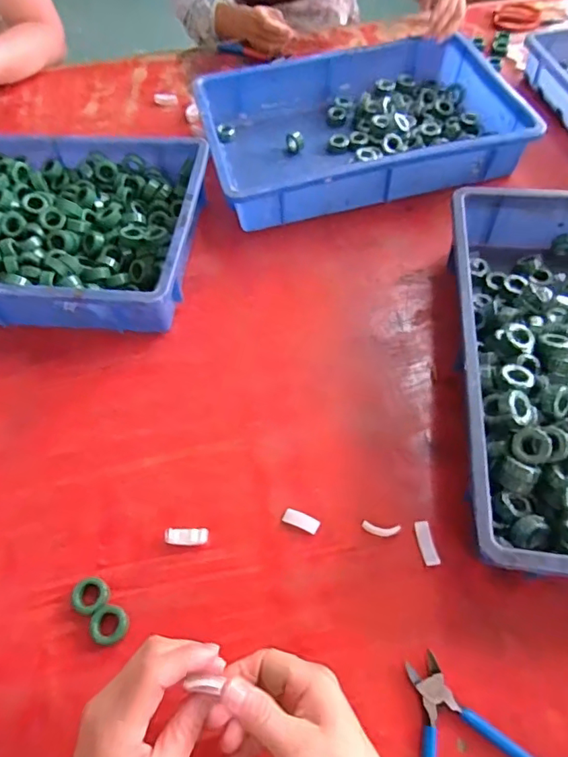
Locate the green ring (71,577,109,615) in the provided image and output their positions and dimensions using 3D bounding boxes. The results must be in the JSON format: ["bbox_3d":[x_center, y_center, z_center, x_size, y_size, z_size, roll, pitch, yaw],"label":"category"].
[{"bbox_3d":[-0.173,0.193,0.457,0.030,0.011,0.033,-1,58,2],"label":"green ring"}]

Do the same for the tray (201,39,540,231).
[{"bbox_3d":[0.104,-0.376,0.767,0.433,0.074,0.294,-14,59,-6],"label":"tray"}]

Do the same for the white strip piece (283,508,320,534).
[{"bbox_3d":[0.017,0.136,0.490,0.034,0.004,0.015,20,62,14],"label":"white strip piece"}]

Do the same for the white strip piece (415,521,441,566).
[{"bbox_3d":[0.131,0.152,0.472,0.014,0.005,0.039,-11,59,-4],"label":"white strip piece"}]

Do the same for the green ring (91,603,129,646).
[{"bbox_3d":[-0.150,0.212,0.442,0.031,0.009,0.032,-1,58,2],"label":"green ring"}]

